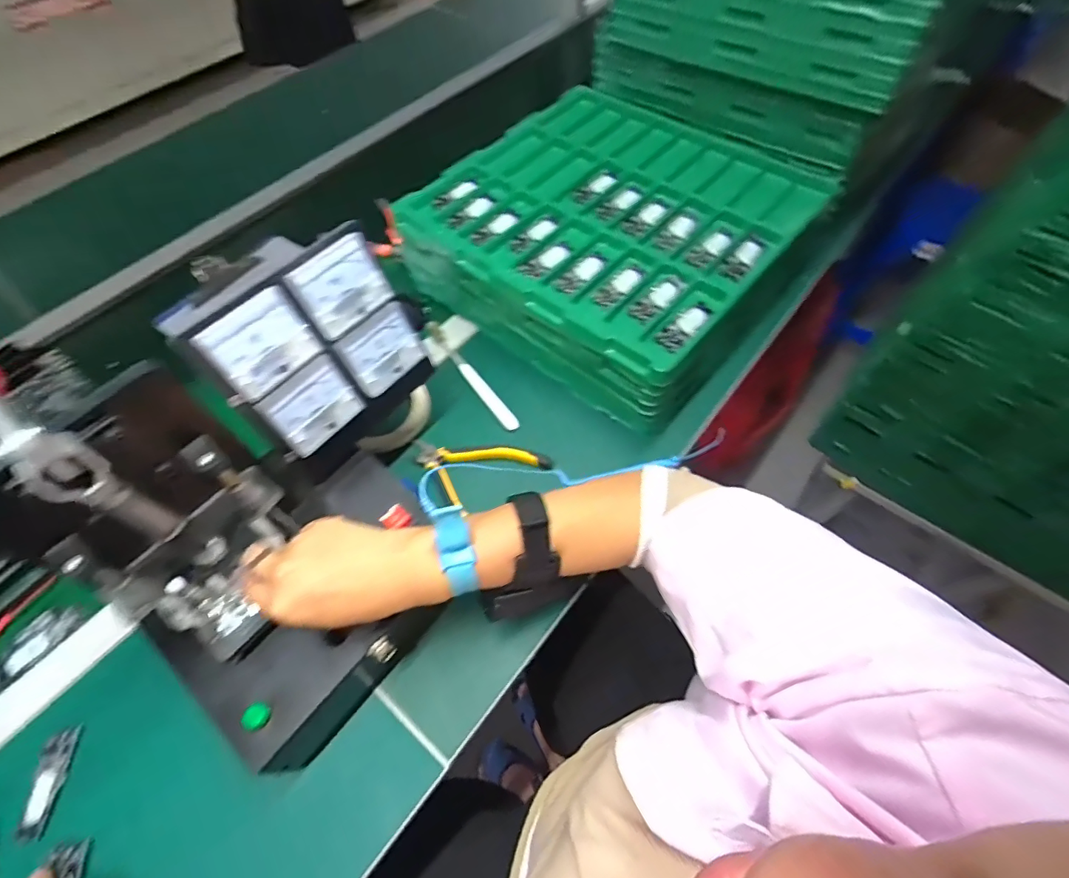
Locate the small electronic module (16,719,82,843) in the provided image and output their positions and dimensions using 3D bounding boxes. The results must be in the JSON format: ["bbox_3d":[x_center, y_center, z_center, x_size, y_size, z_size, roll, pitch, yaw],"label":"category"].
[{"bbox_3d":[-0.385,0.271,0.393,0.025,0.004,0.073,-5,59,-1],"label":"small electronic module"}]

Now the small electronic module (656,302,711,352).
[{"bbox_3d":[0.148,-0.111,0.488,0.072,0.005,0.025,-41,66,-20],"label":"small electronic module"}]

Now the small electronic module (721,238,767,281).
[{"bbox_3d":[0.228,-0.199,0.539,0.025,0.011,0.071,35,66,21],"label":"small electronic module"}]

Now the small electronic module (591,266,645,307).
[{"bbox_3d":[0.091,-0.161,0.516,0.069,0.007,0.029,-38,65,-19],"label":"small electronic module"}]

